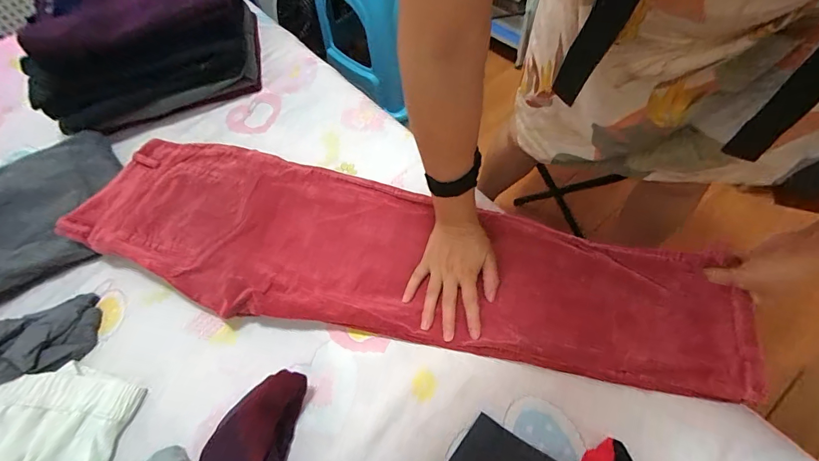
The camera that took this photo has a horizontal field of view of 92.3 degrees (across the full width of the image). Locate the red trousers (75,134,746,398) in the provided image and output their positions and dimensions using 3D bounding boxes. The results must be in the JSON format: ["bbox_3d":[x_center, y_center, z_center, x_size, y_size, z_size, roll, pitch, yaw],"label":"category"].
[{"bbox_3d":[-0.053,0.030,0.542,0.879,0.029,0.232,12,60,12],"label":"red trousers"}]

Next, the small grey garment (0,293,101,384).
[{"bbox_3d":[-0.506,0.150,0.527,0.150,0.026,0.096,-21,61,-6],"label":"small grey garment"}]

